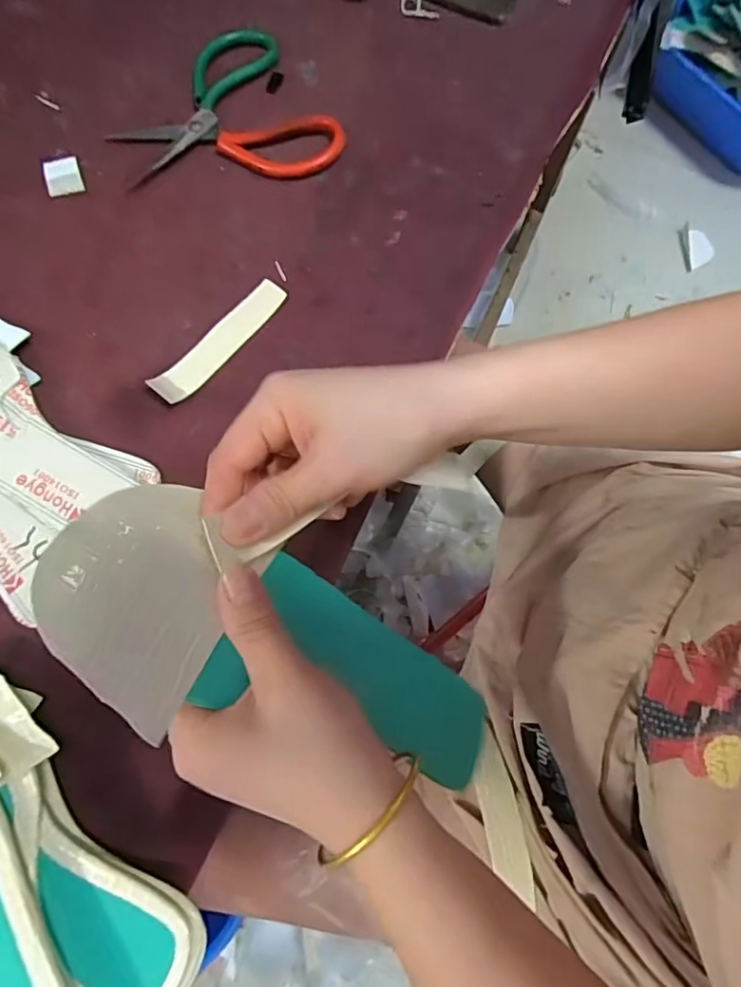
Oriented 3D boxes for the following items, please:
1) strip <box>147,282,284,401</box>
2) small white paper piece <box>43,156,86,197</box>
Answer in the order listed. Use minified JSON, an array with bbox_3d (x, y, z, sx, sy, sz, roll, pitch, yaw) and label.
[{"bbox_3d":[-0.108,-0.112,0.398,0.026,0.008,0.119,40,78,10],"label":"strip"},{"bbox_3d":[-0.251,-0.260,0.445,0.028,0.006,0.035,-17,75,-5],"label":"small white paper piece"}]

